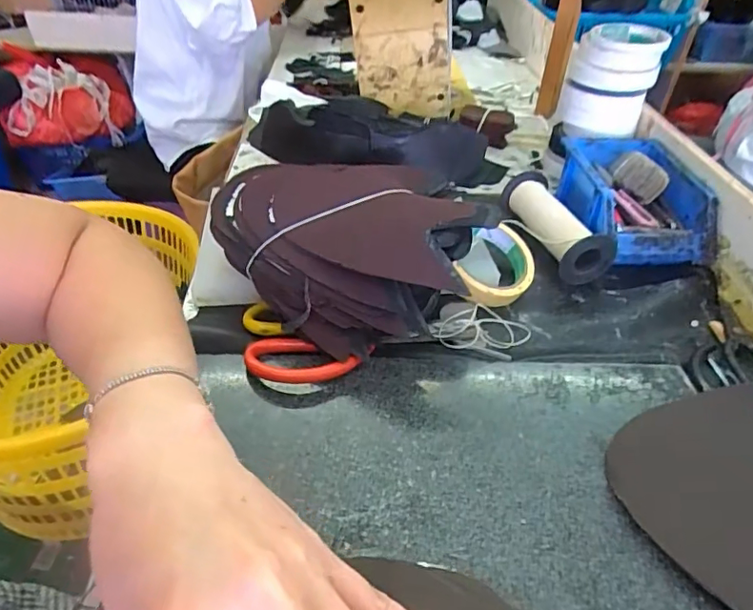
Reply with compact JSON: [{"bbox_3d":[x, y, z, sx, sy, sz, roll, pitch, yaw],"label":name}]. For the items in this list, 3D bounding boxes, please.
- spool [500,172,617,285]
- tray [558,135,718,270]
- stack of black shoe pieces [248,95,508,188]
[{"bbox_3d":[0.190,-0.091,0.576,0.064,0.048,0.152,-8,41,-11],"label":"spool"},{"bbox_3d":[0.284,-0.120,0.599,0.132,0.070,0.189,3,40,2],"label":"tray"},{"bbox_3d":[-0.011,-0.212,0.701,0.358,0.085,0.112,8,40,7],"label":"stack of black shoe pieces"}]

